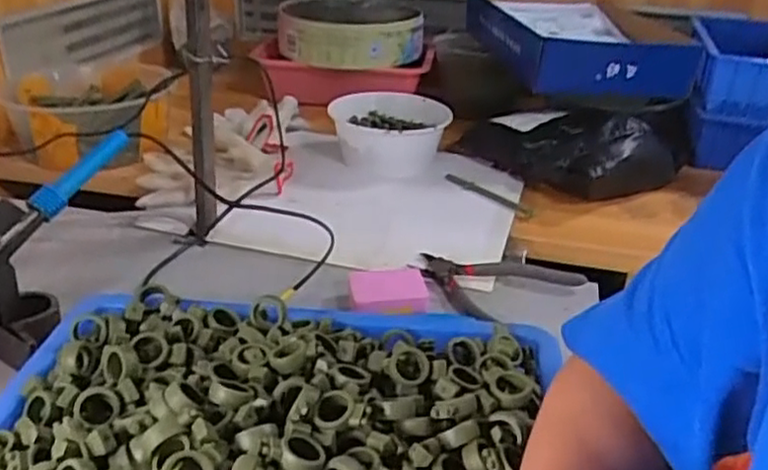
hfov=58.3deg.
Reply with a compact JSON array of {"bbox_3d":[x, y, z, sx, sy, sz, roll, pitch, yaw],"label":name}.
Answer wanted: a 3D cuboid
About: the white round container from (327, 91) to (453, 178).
[{"bbox_3d":[0.006,-0.139,0.987,0.158,0.088,0.173,2,28,-1],"label":"white round container"}]

